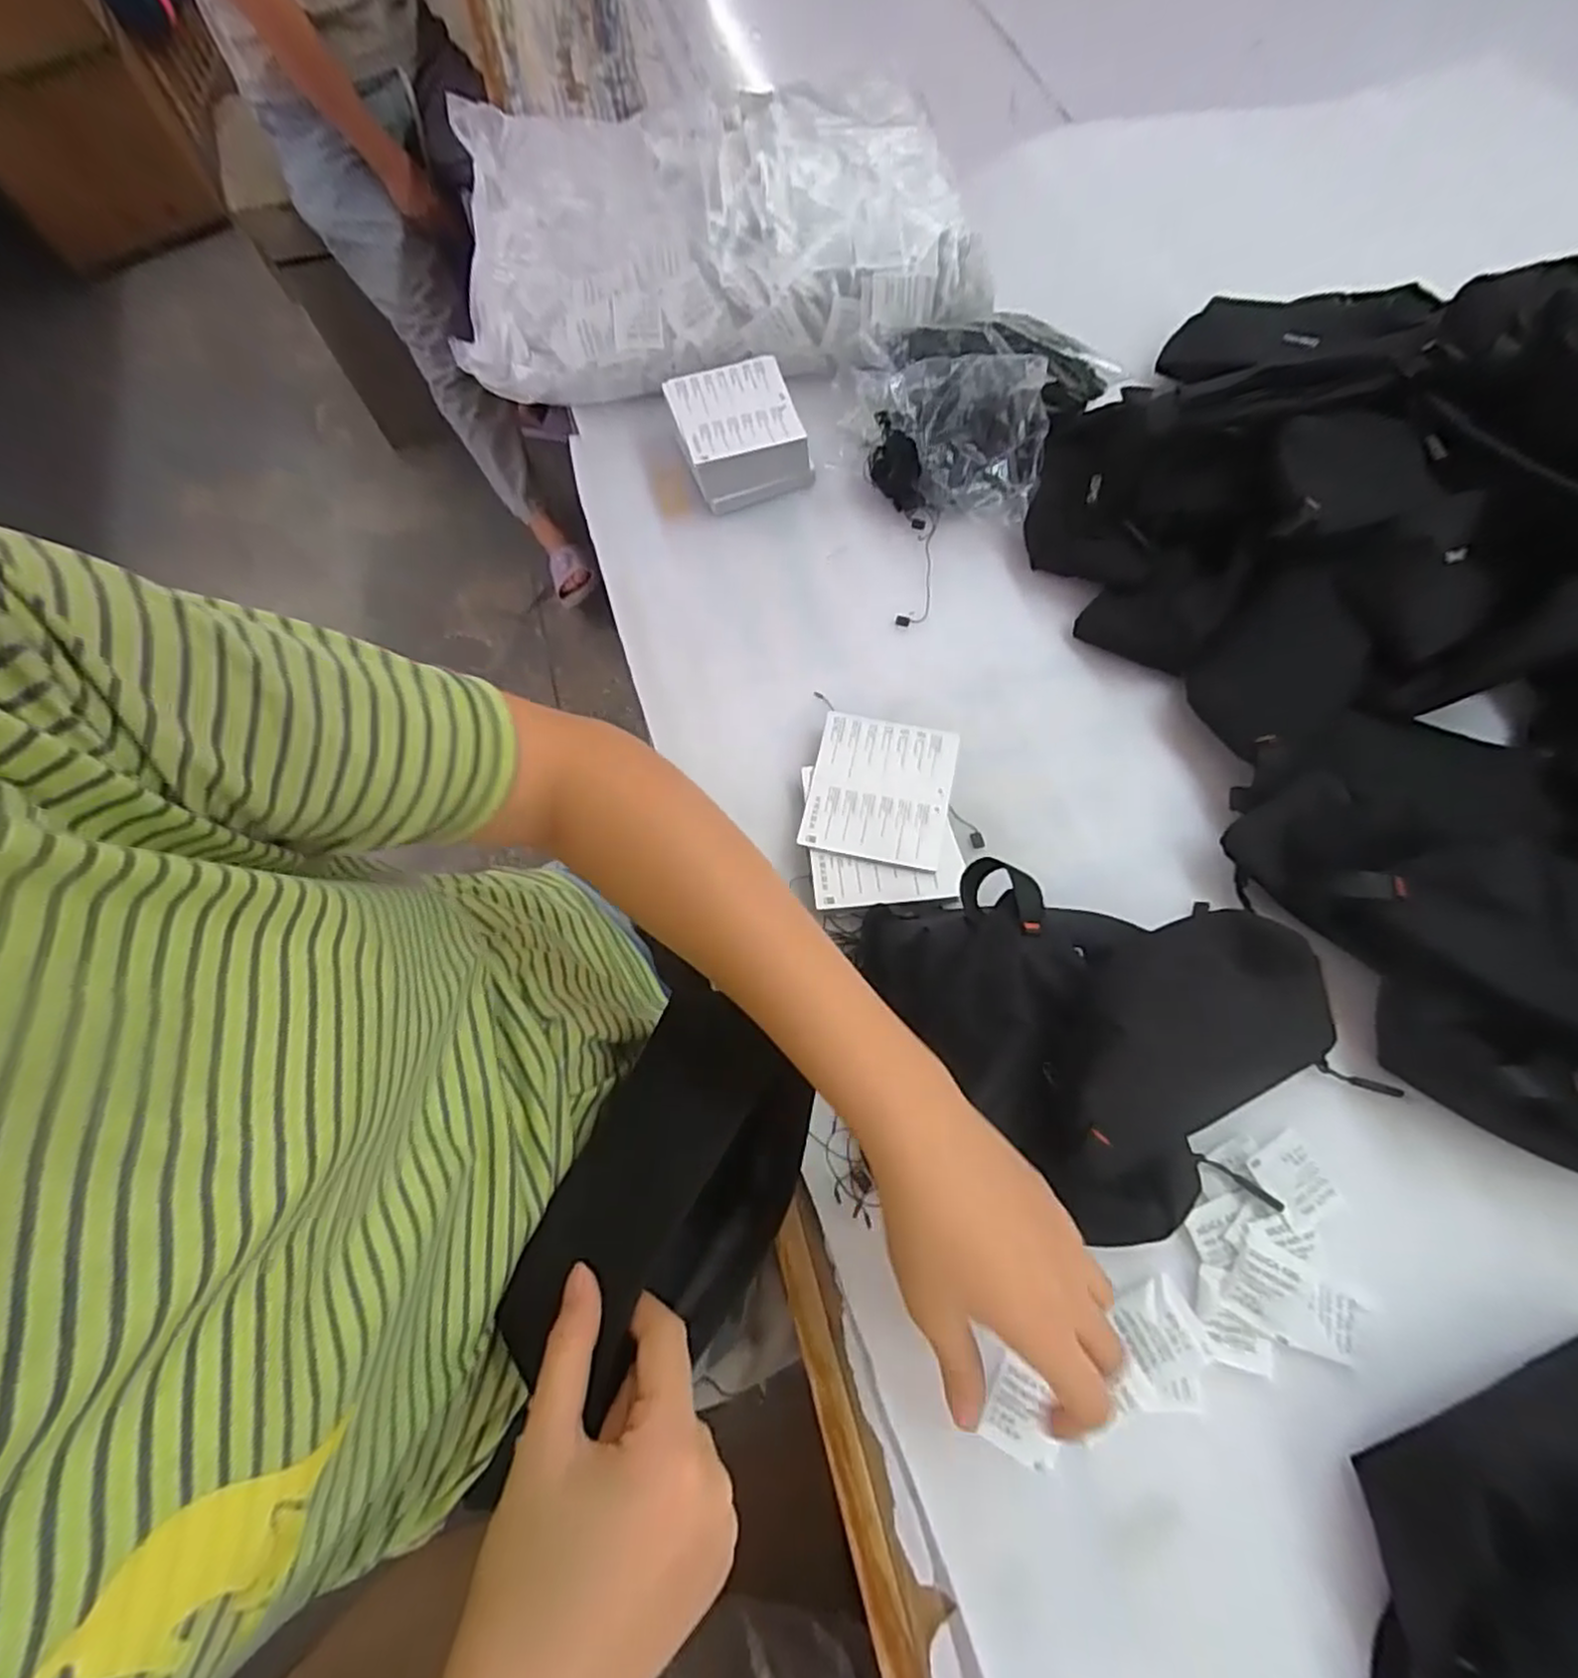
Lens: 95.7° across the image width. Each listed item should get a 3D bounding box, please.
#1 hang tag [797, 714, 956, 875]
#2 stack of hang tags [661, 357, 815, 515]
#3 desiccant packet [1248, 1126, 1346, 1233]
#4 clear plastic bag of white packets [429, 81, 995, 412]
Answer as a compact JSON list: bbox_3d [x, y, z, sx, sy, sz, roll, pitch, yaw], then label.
[{"bbox_3d":[0.059,-0.033,0.466,0.089,0.006,0.100,12,71,7],"label":"hang tag"},{"bbox_3d":[-0.041,-0.326,0.578,0.094,0.048,0.106,-18,68,-5],"label":"stack of hang tags"},{"bbox_3d":[0.272,0.183,0.382,0.037,0.009,0.041,-27,69,-8],"label":"desiccant packet"},{"bbox_3d":[-0.073,-0.547,0.624,0.448,0.122,0.326,-3,68,1],"label":"clear plastic bag of white packets"}]

